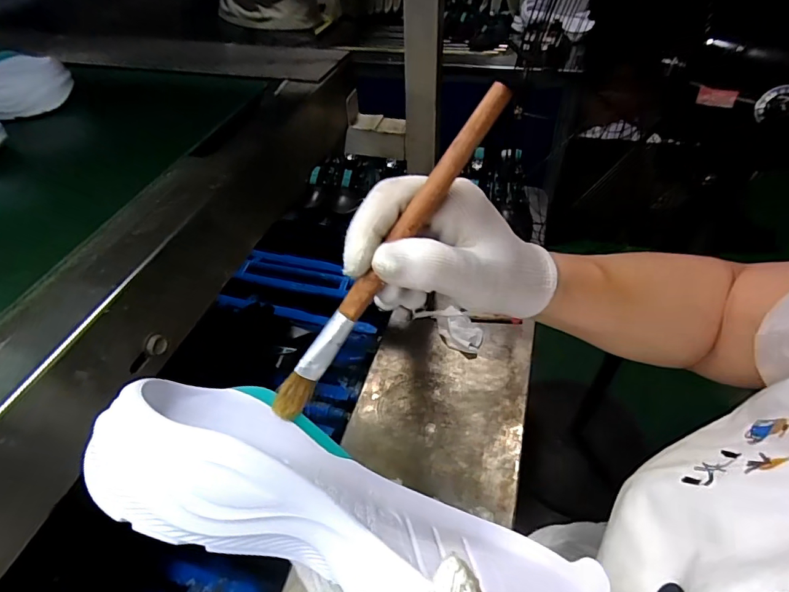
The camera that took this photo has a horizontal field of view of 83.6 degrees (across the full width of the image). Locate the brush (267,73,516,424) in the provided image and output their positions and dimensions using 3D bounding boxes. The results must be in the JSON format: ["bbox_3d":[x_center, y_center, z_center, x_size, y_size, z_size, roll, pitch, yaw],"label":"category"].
[{"bbox_3d":[-0.006,-0.015,0.212,0.010,0.010,0.187,43,104,35],"label":"brush"}]

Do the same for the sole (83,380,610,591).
[{"bbox_3d":[-0.016,0.102,0.201,0.225,0.096,0.053,25,78,-4],"label":"sole"}]

